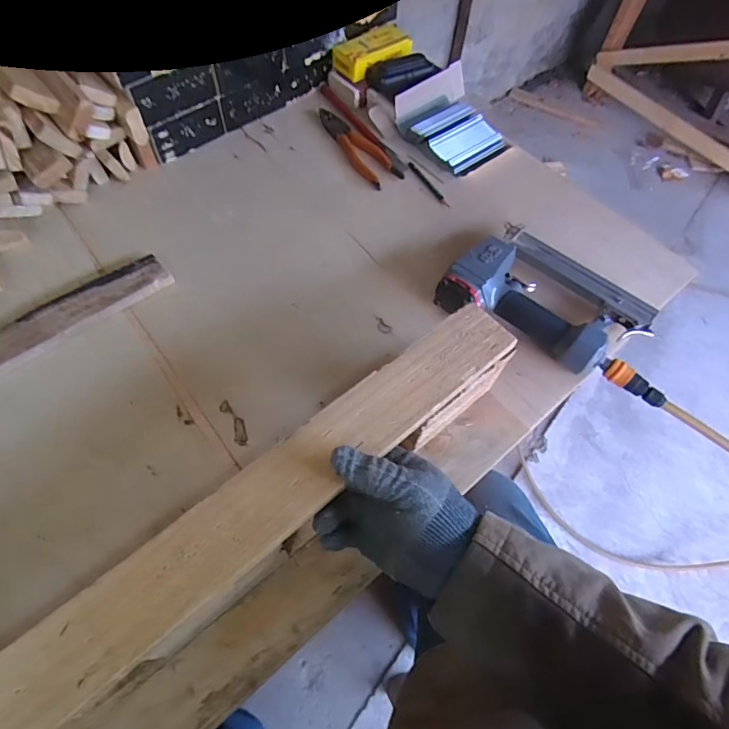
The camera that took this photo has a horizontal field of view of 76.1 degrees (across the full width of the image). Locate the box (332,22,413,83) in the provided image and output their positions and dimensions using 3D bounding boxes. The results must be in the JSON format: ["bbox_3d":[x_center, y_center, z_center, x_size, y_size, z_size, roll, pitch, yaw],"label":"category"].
[{"bbox_3d":[0.013,-0.515,0.765,0.128,0.036,0.062,-34,67,-19],"label":"box"}]

